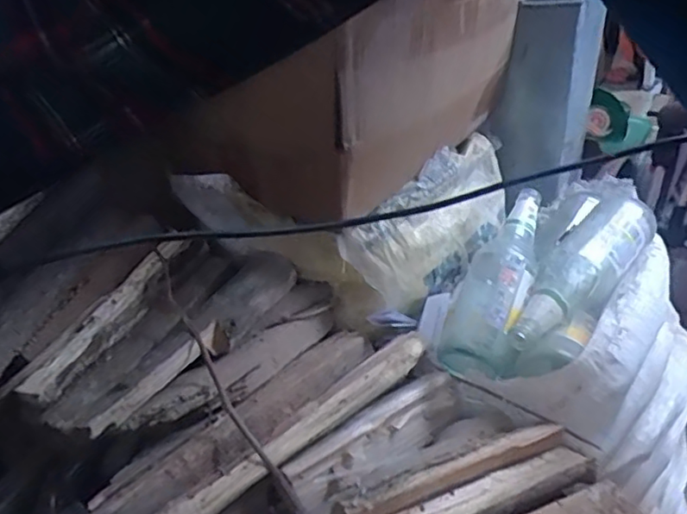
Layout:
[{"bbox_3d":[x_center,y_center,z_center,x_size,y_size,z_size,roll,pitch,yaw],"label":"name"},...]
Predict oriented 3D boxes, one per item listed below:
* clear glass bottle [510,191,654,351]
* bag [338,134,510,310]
[{"bbox_3d":[0.259,0.015,0.652,0.072,0.064,0.247,27,49,36],"label":"clear glass bottle"},{"bbox_3d":[0.120,-0.047,0.734,0.073,0.117,0.292,23,47,33],"label":"bag"}]

